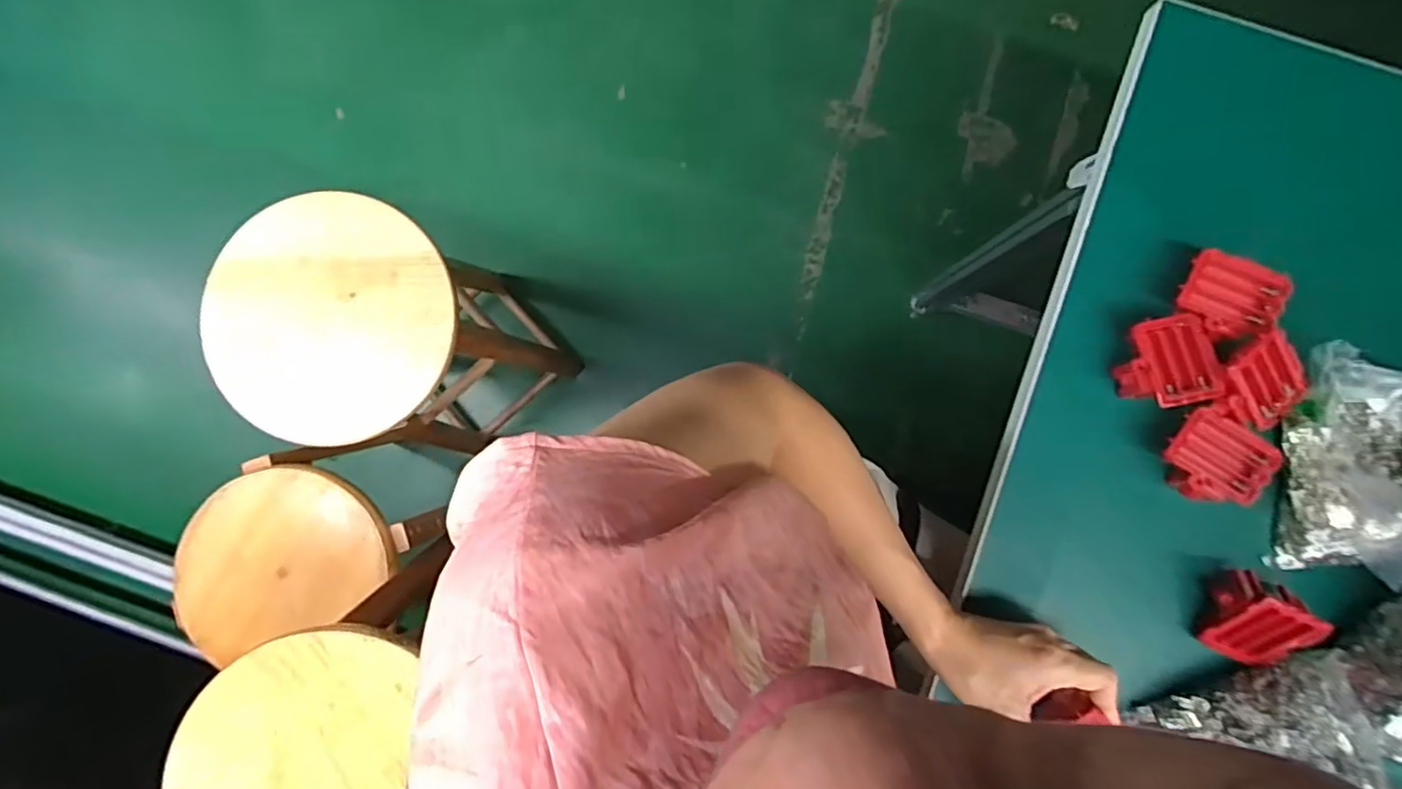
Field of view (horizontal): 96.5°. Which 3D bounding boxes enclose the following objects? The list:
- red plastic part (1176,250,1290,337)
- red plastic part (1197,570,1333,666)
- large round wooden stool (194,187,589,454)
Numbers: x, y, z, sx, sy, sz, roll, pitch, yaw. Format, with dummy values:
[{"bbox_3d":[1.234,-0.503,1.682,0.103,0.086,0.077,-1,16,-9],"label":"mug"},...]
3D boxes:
[{"bbox_3d":[0.390,-0.073,0.458,0.061,0.017,0.050,22,88,2],"label":"red plastic part"},{"bbox_3d":[0.422,0.166,0.481,0.064,0.068,0.048,21,43,2],"label":"red plastic part"},{"bbox_3d":[-0.408,-0.073,0.925,0.270,0.482,0.289,44,89,3],"label":"large round wooden stool"}]

